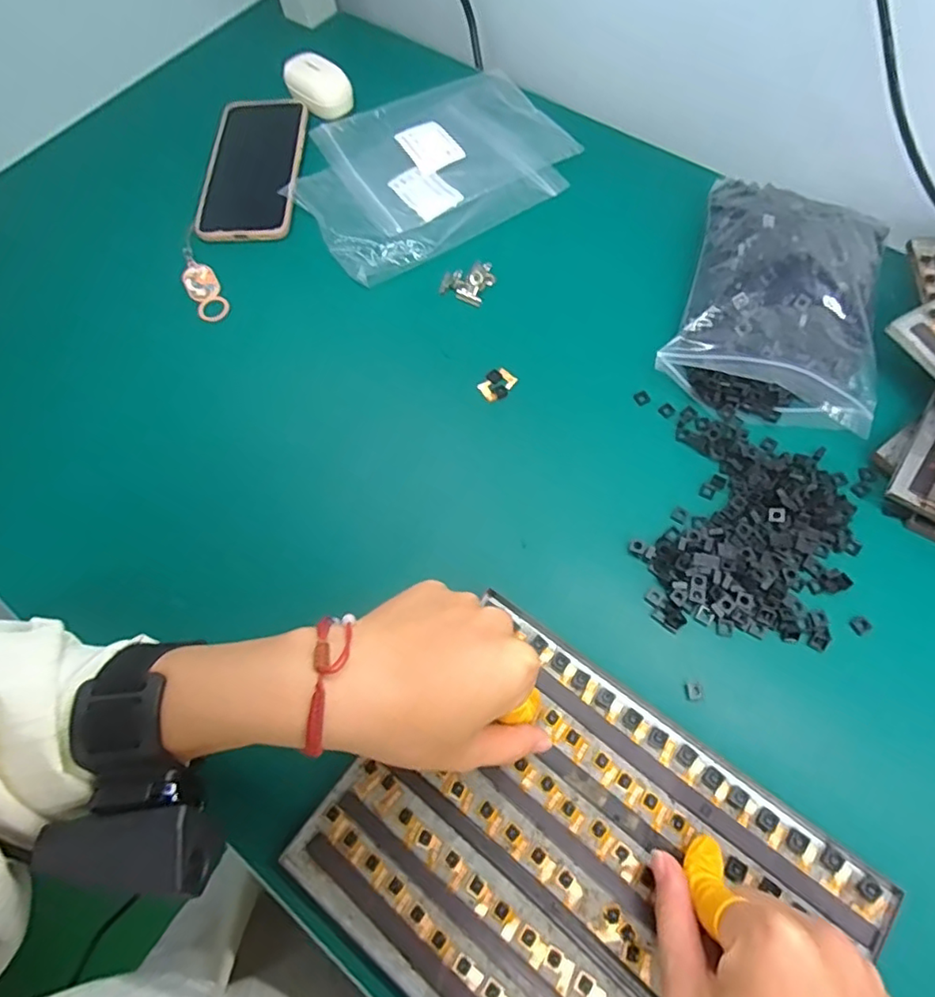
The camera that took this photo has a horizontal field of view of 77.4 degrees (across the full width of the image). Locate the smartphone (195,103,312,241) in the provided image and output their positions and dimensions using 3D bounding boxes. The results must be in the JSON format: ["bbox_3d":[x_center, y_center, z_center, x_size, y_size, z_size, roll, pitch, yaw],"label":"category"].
[{"bbox_3d":[-0.186,-0.287,0.504,0.077,0.010,0.152,0,66,3],"label":"smartphone"}]

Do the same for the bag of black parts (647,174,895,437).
[{"bbox_3d":[0.220,-0.138,0.402,0.136,0.042,0.178,20,69,12],"label":"bag of black parts"}]

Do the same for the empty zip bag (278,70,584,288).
[{"bbox_3d":[-0.035,-0.290,0.502,0.227,0.009,0.181,-32,68,-11],"label":"empty zip bag"}]

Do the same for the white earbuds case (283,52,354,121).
[{"bbox_3d":[-0.138,-0.377,0.532,0.061,0.025,0.043,36,73,17],"label":"white earbuds case"}]

